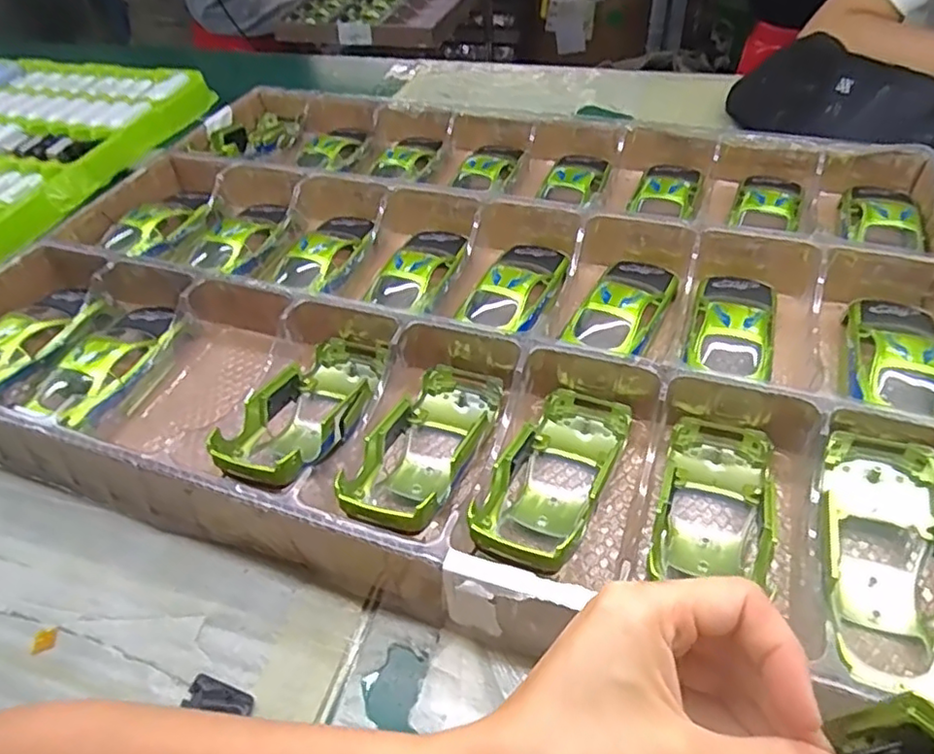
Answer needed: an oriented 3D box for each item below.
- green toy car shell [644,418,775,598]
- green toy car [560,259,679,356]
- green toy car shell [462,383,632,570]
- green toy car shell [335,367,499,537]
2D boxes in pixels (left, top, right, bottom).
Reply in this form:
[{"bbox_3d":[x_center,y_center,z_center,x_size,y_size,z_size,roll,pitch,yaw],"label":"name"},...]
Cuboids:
[{"bbox_3d":[0.134,0.065,0.334,0.058,0.028,0.095,10,48,14],"label":"green toy car shell"},{"bbox_3d":[0.109,-0.051,0.426,0.049,0.029,0.104,20,51,22],"label":"green toy car"},{"bbox_3d":[0.047,0.051,0.337,0.055,0.041,0.133,16,50,19],"label":"green toy car shell"},{"bbox_3d":[-0.022,0.041,0.357,0.055,0.045,0.132,12,41,14],"label":"green toy car shell"}]

